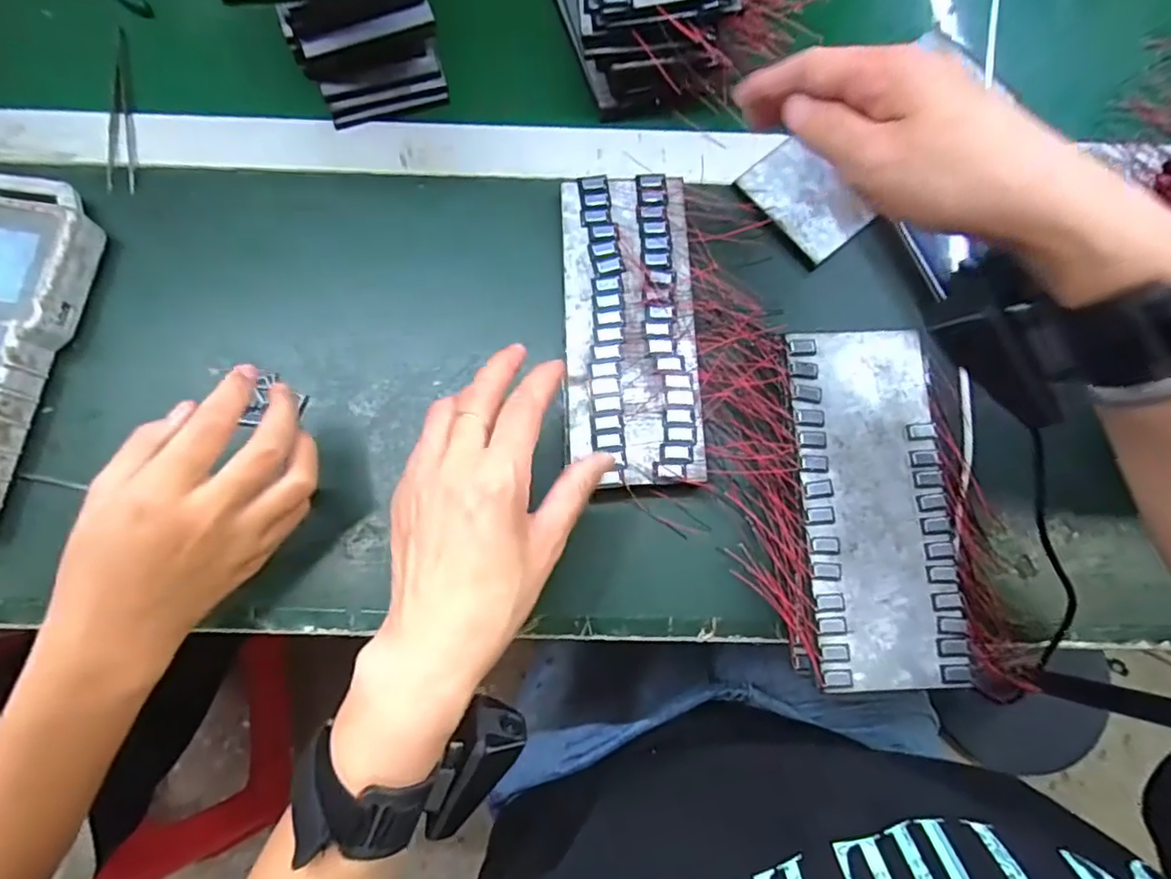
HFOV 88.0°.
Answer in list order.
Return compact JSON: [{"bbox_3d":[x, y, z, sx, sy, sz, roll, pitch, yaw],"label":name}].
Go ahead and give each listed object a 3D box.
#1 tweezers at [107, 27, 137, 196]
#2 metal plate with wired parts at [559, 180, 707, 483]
[{"bbox_3d":[-0.322,-0.232,0.423,0.018,0.005,0.134,-8,78,-3],"label":"tweezers"},{"bbox_3d":[0.028,-0.071,0.382,0.080,0.015,0.200,-3,78,-2],"label":"metal plate with wired parts"}]

